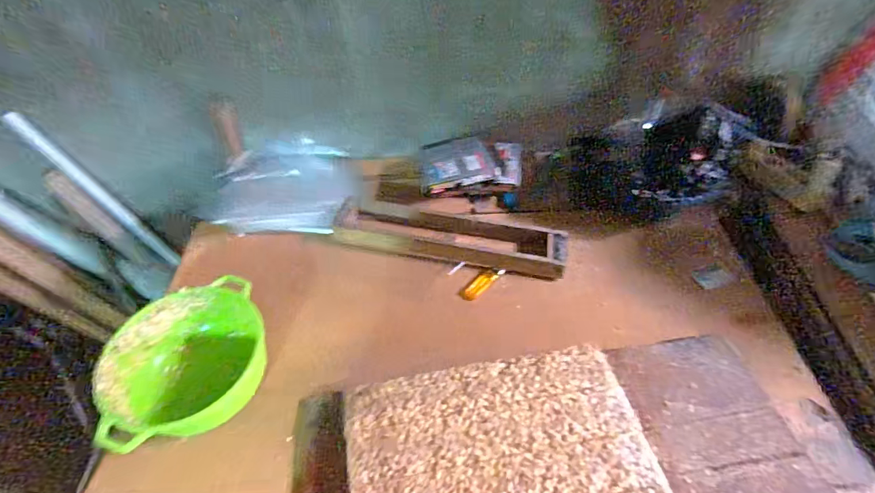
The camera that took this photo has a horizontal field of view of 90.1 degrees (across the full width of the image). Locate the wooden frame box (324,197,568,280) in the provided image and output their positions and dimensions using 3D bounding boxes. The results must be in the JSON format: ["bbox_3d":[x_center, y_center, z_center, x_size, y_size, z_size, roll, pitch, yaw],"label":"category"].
[{"bbox_3d":[0.017,-0.018,0.818,0.431,0.030,0.099,9,59,11],"label":"wooden frame box"}]

